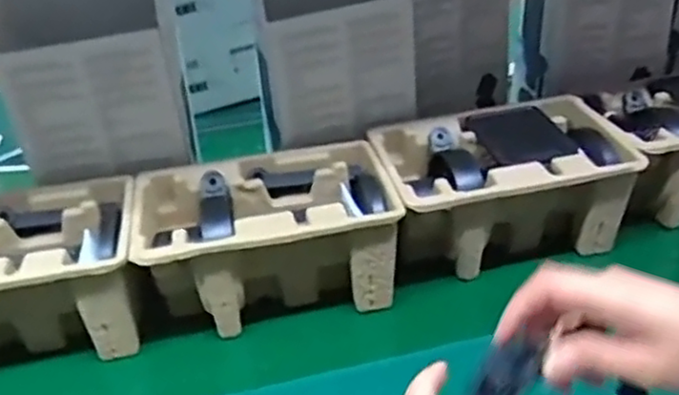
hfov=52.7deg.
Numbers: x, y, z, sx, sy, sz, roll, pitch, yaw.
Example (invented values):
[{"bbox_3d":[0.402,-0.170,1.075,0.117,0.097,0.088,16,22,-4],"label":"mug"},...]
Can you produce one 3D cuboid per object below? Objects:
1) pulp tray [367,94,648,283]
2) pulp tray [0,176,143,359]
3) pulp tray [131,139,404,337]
[{"bbox_3d":[0.166,-0.002,0.671,0.237,0.119,0.141,-10,31,-8],"label":"pulp tray"},{"bbox_3d":[-0.285,0.074,0.594,0.227,0.102,0.143,-10,31,-8],"label":"pulp tray"},{"bbox_3d":[-0.062,0.041,0.625,0.215,0.111,0.146,-10,31,-7],"label":"pulp tray"}]

